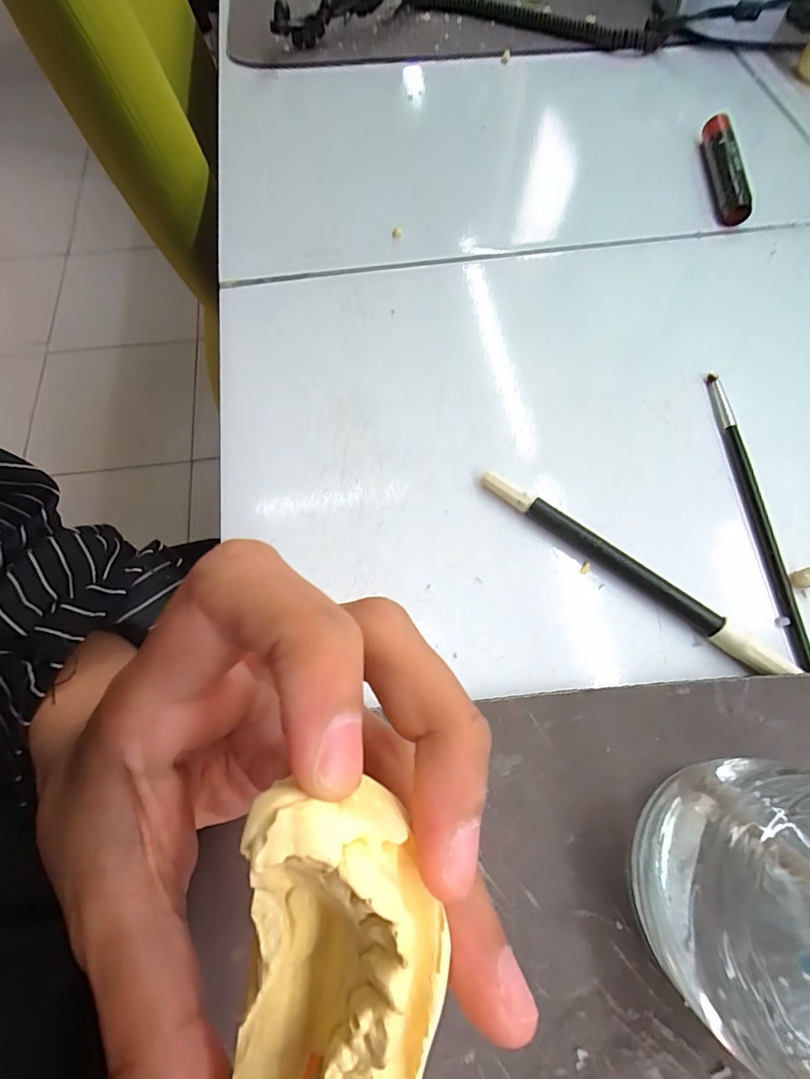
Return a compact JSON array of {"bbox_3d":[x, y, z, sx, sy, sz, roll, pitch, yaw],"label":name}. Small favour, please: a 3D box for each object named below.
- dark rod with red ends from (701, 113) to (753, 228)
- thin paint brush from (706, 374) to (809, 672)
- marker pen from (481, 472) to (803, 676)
[{"bbox_3d":[0.196,-0.229,0.278,0.012,0.019,0.092,4,67,2],"label":"dark rod with red ends"},{"bbox_3d":[0.155,-0.015,0.199,0.010,0.004,0.139,-2,67,0],"label":"thin paint brush"},{"bbox_3d":[0.088,0.011,0.184,0.131,0.011,0.009,37,72,15],"label":"marker pen"}]

